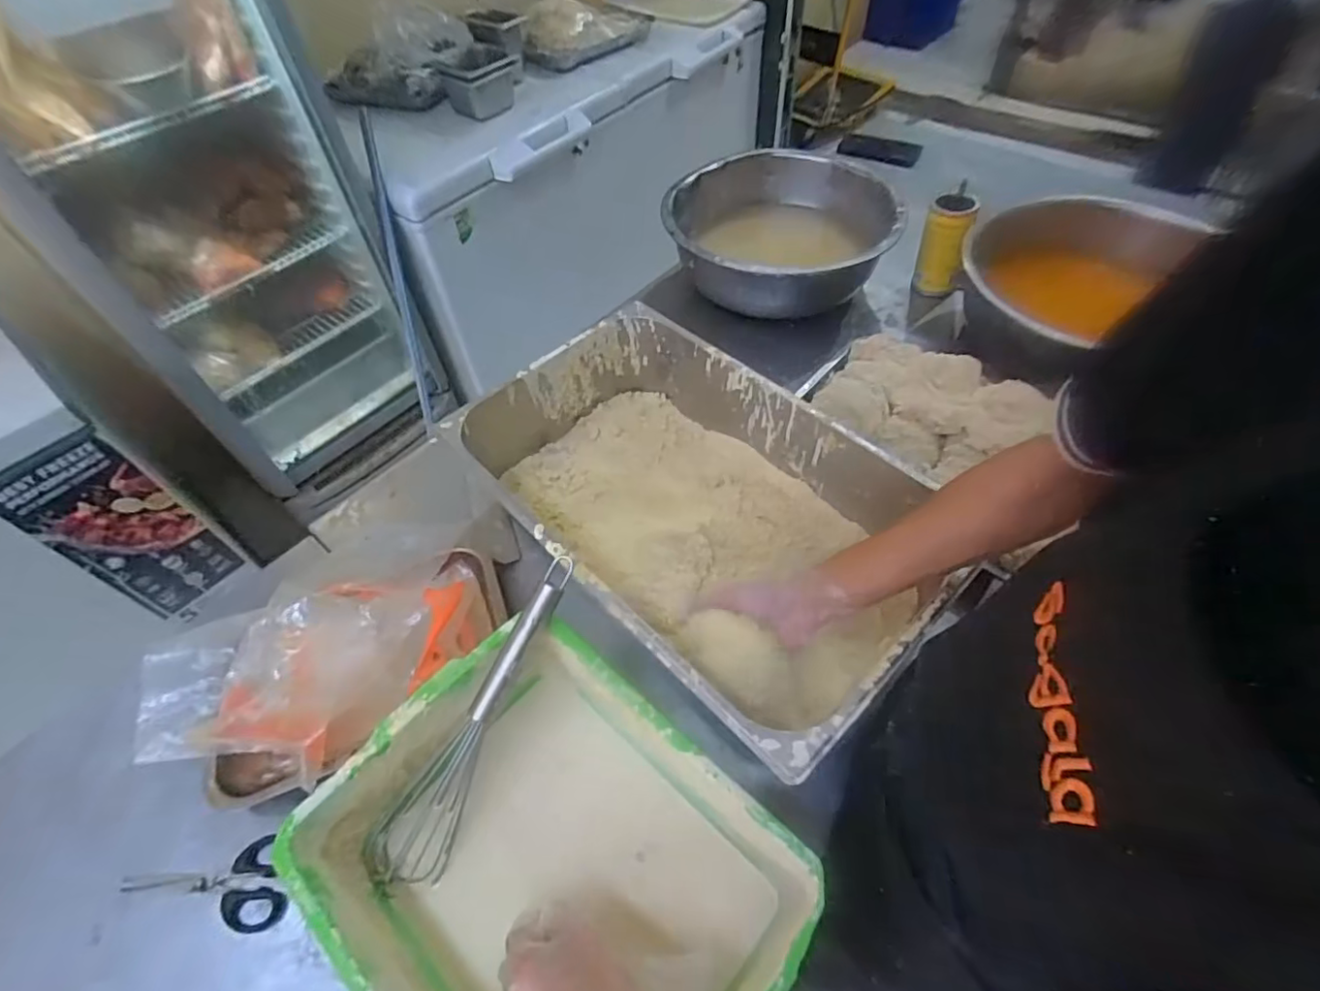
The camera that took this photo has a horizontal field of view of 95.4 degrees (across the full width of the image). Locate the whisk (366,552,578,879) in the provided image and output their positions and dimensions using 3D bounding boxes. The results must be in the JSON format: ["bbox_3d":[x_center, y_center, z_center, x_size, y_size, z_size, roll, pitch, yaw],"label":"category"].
[{"bbox_3d":[-0.155,0.197,0.534,0.063,0.058,0.301,28,90,21],"label":"whisk"}]

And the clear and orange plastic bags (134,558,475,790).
[{"bbox_3d":[-0.342,0.173,0.603,0.324,0.059,0.195,-20,55,-12],"label":"clear and orange plastic bags"}]

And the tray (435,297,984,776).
[{"bbox_3d":[0.046,0.011,0.661,0.317,0.128,0.503,-36,60,-22],"label":"tray"}]

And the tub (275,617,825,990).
[{"bbox_3d":[-0.080,0.297,0.478,0.335,0.116,0.263,35,62,25],"label":"tub"}]

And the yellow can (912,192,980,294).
[{"bbox_3d":[0.456,-0.398,0.973,0.074,0.148,0.065,19,57,16],"label":"yellow can"}]

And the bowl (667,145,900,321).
[{"bbox_3d":[0.196,-0.425,0.998,0.350,0.130,0.365,-1,53,2],"label":"bowl"}]

